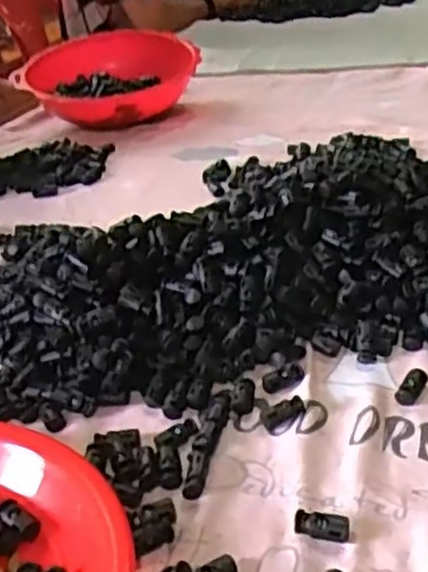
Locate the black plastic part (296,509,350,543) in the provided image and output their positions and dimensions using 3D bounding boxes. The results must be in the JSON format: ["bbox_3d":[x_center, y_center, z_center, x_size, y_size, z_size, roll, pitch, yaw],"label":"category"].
[{"bbox_3d":[0.055,0.122,0.390,0.026,0.011,0.013,5,33,19],"label":"black plastic part"}]

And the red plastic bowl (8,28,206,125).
[{"bbox_3d":[-0.146,-0.298,1.106,0.222,0.067,0.222,-1,53,2],"label":"red plastic bowl"}]

